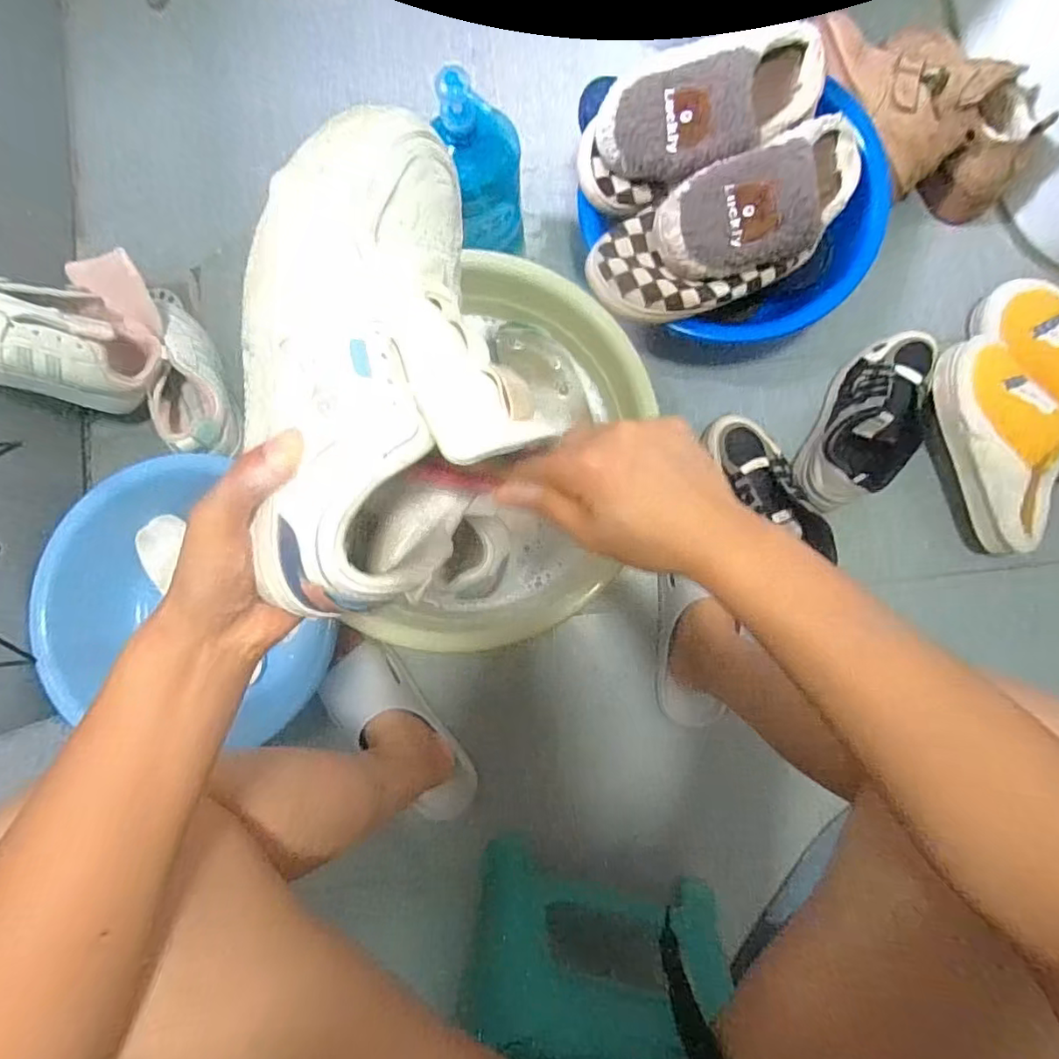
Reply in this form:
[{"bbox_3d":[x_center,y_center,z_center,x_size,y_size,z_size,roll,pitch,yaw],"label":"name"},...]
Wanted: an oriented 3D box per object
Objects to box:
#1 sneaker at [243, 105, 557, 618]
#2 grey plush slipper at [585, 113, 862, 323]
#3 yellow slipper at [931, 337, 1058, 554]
[{"bbox_3d":[-0.065,-0.075,0.280,0.126,0.086,0.219,3,93,0],"label":"sneaker"},{"bbox_3d":[0.219,-0.322,0.599,0.309,0.074,0.123,-25,86,-2],"label":"grey plush slipper"},{"bbox_3d":[0.551,-0.103,0.663,0.111,0.058,0.250,-17,85,-1],"label":"yellow slipper"}]

